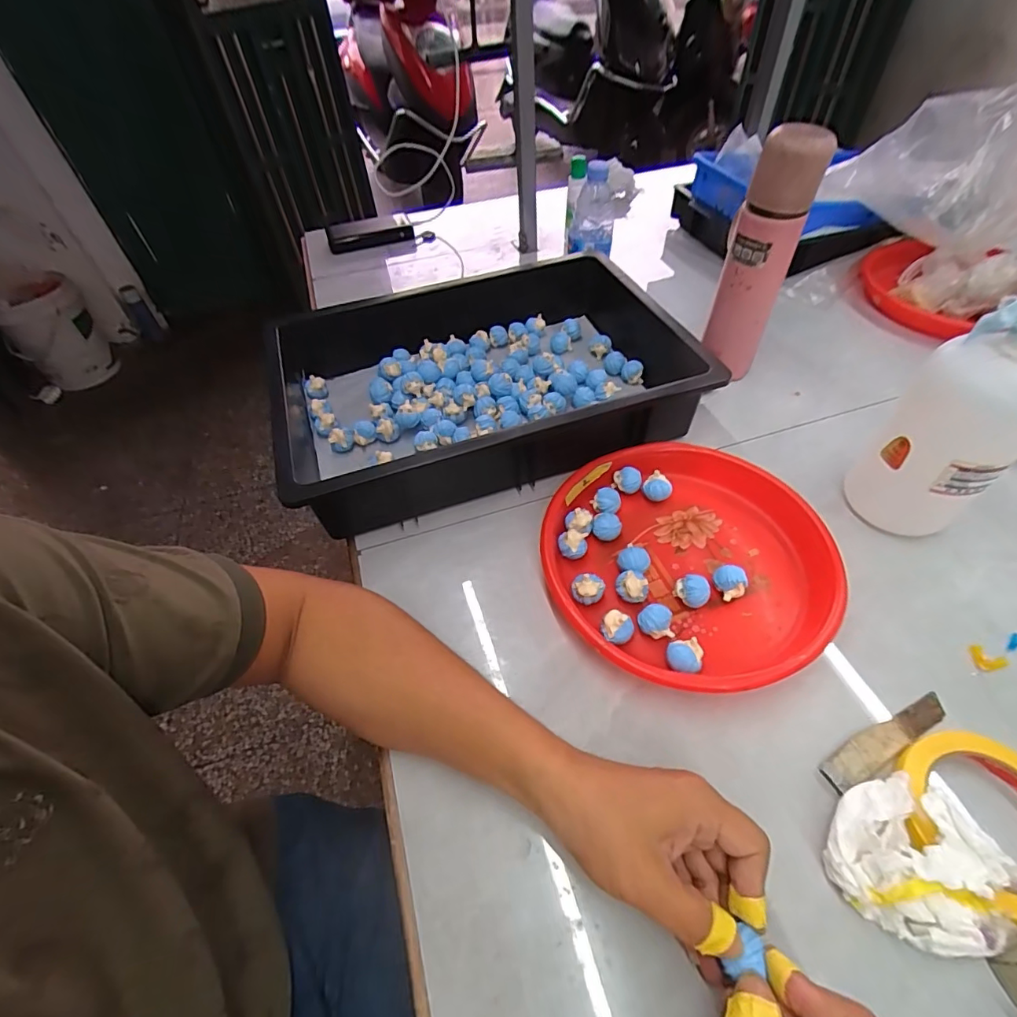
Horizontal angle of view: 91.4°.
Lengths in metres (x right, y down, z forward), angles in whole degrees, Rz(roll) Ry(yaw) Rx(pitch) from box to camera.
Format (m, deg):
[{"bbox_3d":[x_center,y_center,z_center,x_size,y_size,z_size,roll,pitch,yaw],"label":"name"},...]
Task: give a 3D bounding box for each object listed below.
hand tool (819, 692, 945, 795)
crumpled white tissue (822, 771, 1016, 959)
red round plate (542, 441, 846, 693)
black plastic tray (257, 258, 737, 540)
[{"bbox_3d":[0.280,0.171,0.364,0.118,0.008,0.028,-22,51,-14],"label":"hand tool"},{"bbox_3d":[0.253,0.216,0.306,0.092,0.040,0.084,23,55,23],"label":"crumpled white tissue"},{"bbox_3d":[0.162,0.042,0.460,0.257,0.035,0.243,-2,49,3],"label":"red round plate"},{"bbox_3d":[-0.025,-0.154,0.597,0.461,0.103,0.320,-16,50,-9],"label":"black plastic tray"}]

